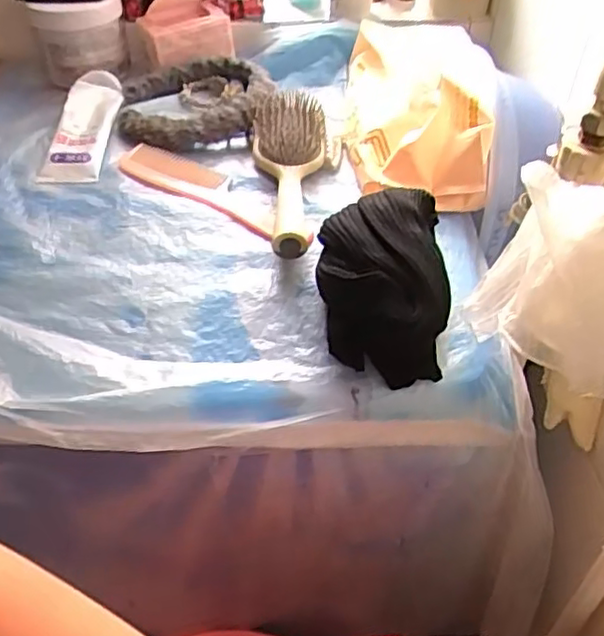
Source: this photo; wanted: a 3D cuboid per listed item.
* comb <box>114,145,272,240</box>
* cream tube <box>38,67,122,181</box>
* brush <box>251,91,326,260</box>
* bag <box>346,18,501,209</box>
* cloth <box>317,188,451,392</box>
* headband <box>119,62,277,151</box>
[{"bbox_3d":[-0.095,-0.121,0.621,0.176,0.006,0.052,29,59,20],"label":"comb"},{"bbox_3d":[-0.221,-0.196,0.673,0.055,0.036,0.158,2,44,0],"label":"cream tube"},{"bbox_3d":[-0.011,-0.138,0.612,0.067,0.035,0.200,0,58,-2],"label":"brush"},{"bbox_3d":[0.117,-0.223,0.672,0.137,0.084,0.248,3,44,1],"label":"bag"},{"bbox_3d":[0.062,-0.036,0.518,0.094,0.079,0.132,3,44,1],"label":"cloth"},{"bbox_3d":[-0.110,-0.227,0.694,0.153,0.041,0.134,-3,44,-5],"label":"headband"}]

